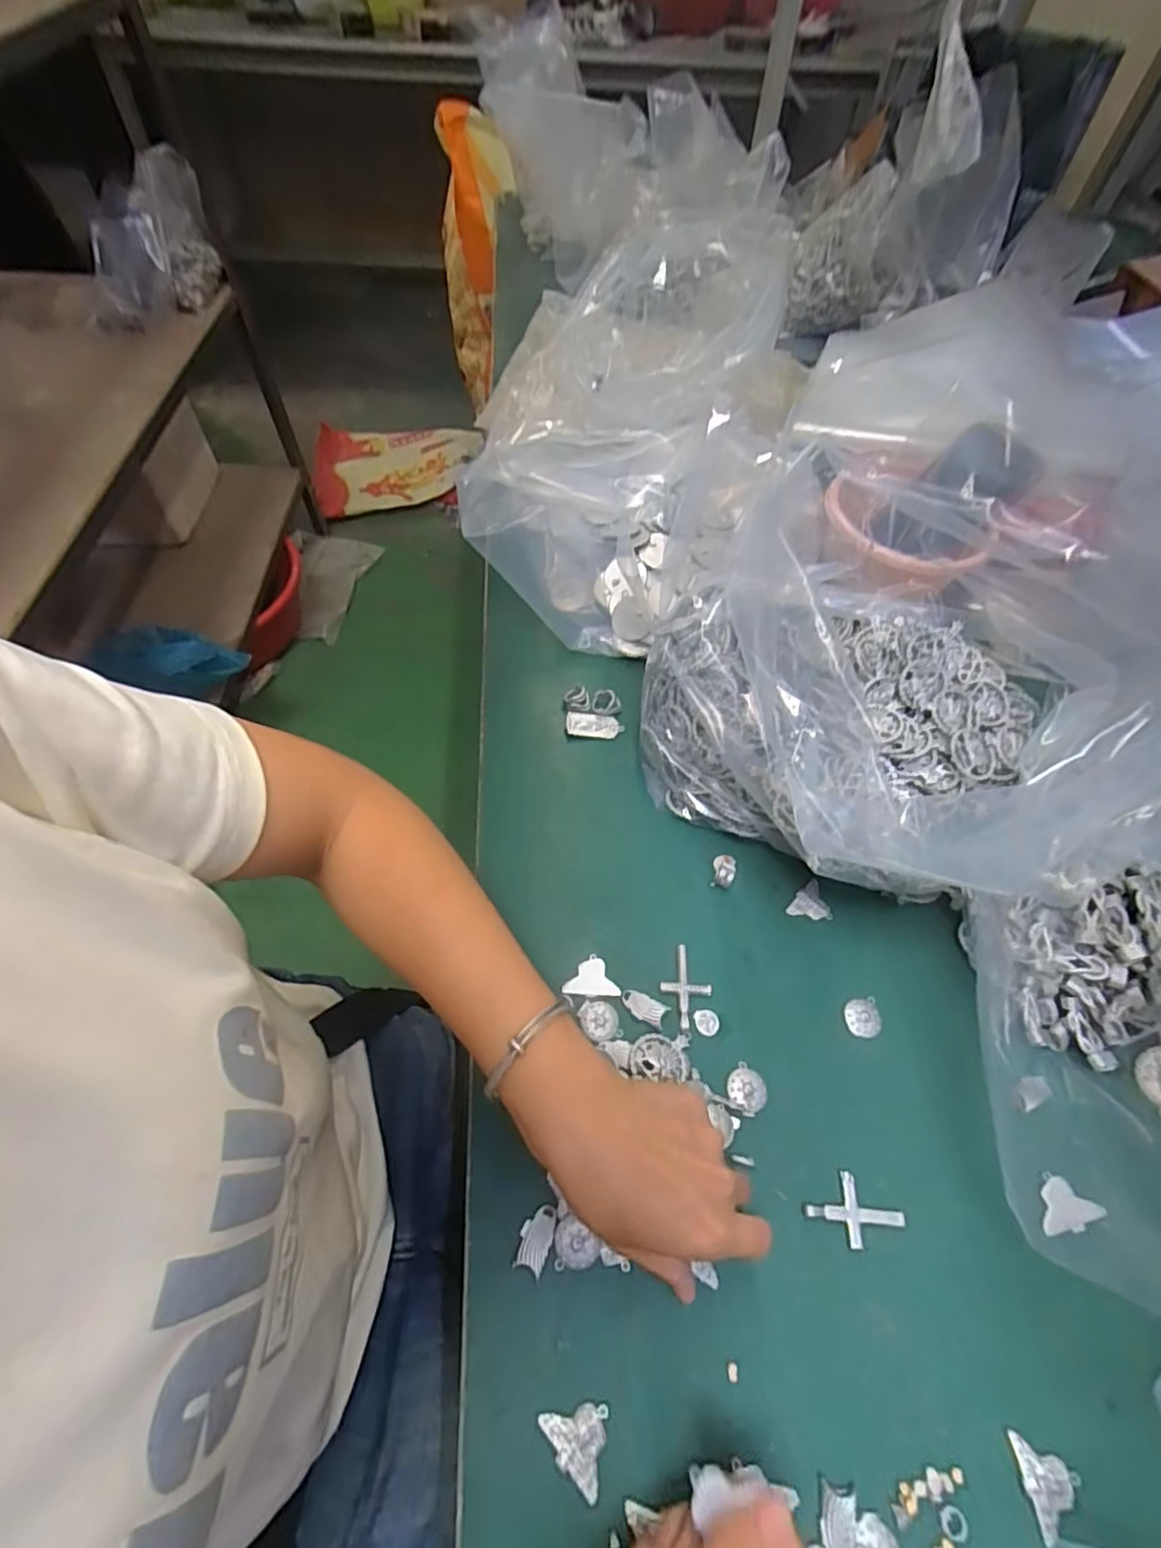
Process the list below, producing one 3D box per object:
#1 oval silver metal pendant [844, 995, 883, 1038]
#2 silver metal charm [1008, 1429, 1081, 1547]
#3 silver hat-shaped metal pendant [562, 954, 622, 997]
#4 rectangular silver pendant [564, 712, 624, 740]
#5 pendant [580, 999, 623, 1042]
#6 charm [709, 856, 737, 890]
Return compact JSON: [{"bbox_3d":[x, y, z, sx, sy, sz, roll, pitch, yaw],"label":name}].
[{"bbox_3d":[0.183,0.157,0.402,0.023,0.004,0.024,-1,57,-5],"label":"oval silver metal pendant"},{"bbox_3d":[0.220,0.332,0.290,0.027,0.004,0.035,3,57,-2],"label":"silver metal charm"},{"bbox_3d":[0.007,0.130,0.402,0.034,0.004,0.025,3,57,-3],"label":"silver hat-shaped metal pendant"},{"bbox_3d":[0.012,-0.040,0.516,0.046,0.008,0.022,2,57,-3],"label":"rectangular silver pendant"},{"bbox_3d":[0.012,0.153,0.389,0.023,0.004,0.023,2,57,-3],"label":"pendant"},{"bbox_3d":[0.103,0.069,0.449,0.016,0.011,0.025,12,57,4],"label":"charm"}]

